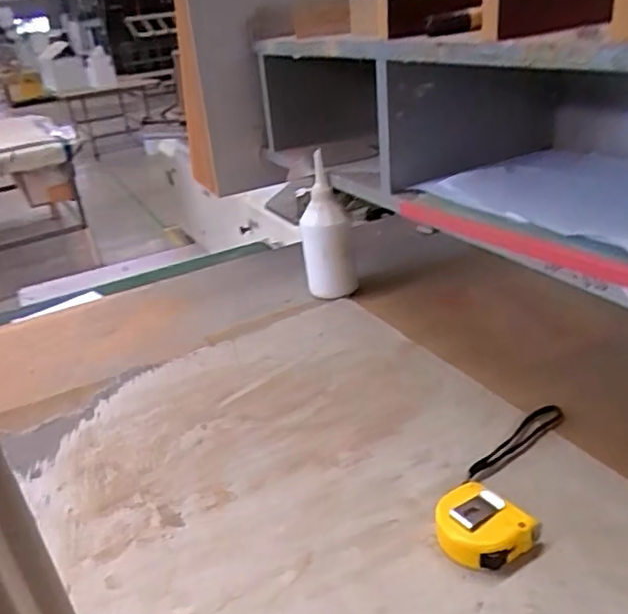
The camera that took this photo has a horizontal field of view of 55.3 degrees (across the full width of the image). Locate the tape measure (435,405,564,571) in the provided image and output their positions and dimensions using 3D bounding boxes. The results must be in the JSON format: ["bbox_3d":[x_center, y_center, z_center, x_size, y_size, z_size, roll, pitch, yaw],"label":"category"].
[{"bbox_3d":[0.165,0.132,0.486,0.065,0.029,0.205,12,32,34],"label":"tape measure"}]

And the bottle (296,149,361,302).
[{"bbox_3d":[0.015,-0.102,0.846,0.074,0.175,0.066,-4,26,6],"label":"bottle"}]

